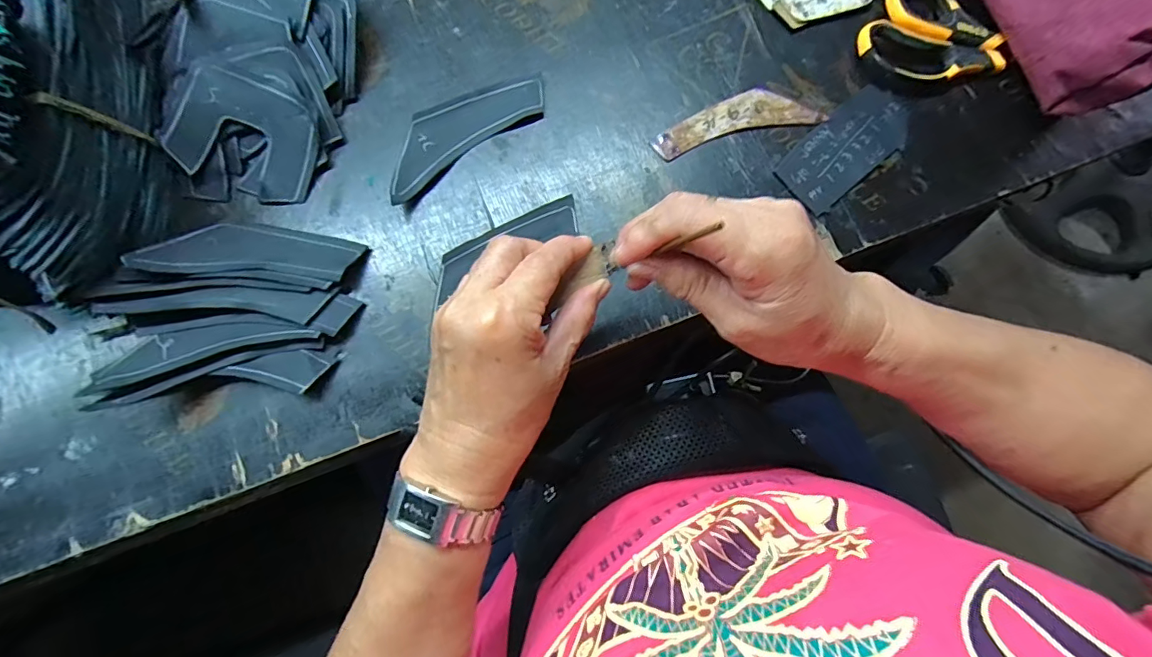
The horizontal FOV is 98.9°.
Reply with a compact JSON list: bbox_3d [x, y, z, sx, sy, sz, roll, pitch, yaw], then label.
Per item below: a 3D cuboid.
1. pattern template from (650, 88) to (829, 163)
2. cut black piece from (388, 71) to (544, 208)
[{"bbox_3d":[0.118,-0.156,0.366,0.126,0.004,0.035,-15,81,-4],"label":"pattern template"},{"bbox_3d":[-0.084,-0.146,0.355,0.134,0.010,0.047,-38,86,-8],"label":"cut black piece"}]

